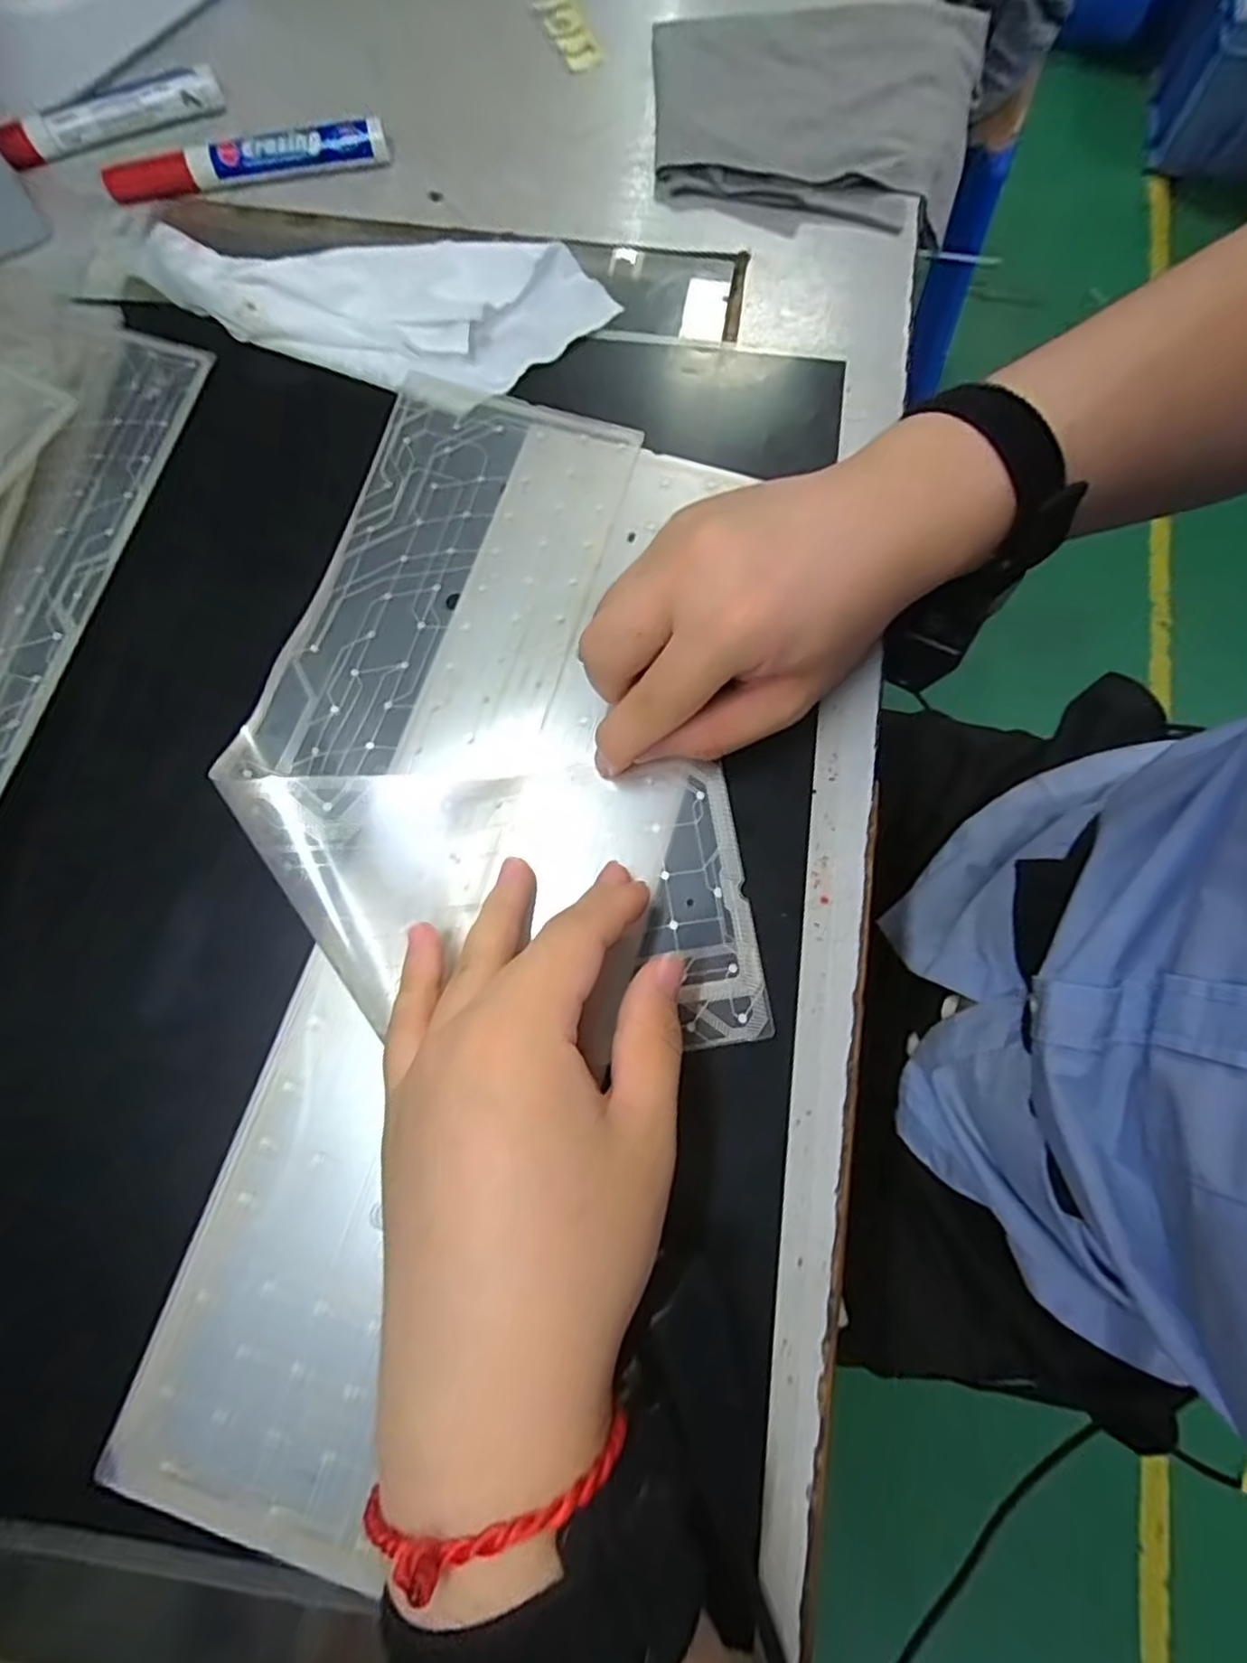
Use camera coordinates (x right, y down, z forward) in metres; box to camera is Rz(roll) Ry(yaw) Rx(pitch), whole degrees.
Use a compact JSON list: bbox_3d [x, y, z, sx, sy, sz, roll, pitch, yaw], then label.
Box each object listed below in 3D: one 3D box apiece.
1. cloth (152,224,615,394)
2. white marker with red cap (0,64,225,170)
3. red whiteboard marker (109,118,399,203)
[{"bbox_3d":[-0.117,-0.246,0.316,0.211,0.021,0.078,6,76,2],"label":"cloth"},{"bbox_3d":[-0.261,-0.362,0.351,0.113,0.015,0.015,-20,76,-5],"label":"white marker with red cap"},{"bbox_3d":[-0.188,-0.334,0.344,0.139,0.018,0.016,-6,76,-1],"label":"red whiteboard marker"}]

